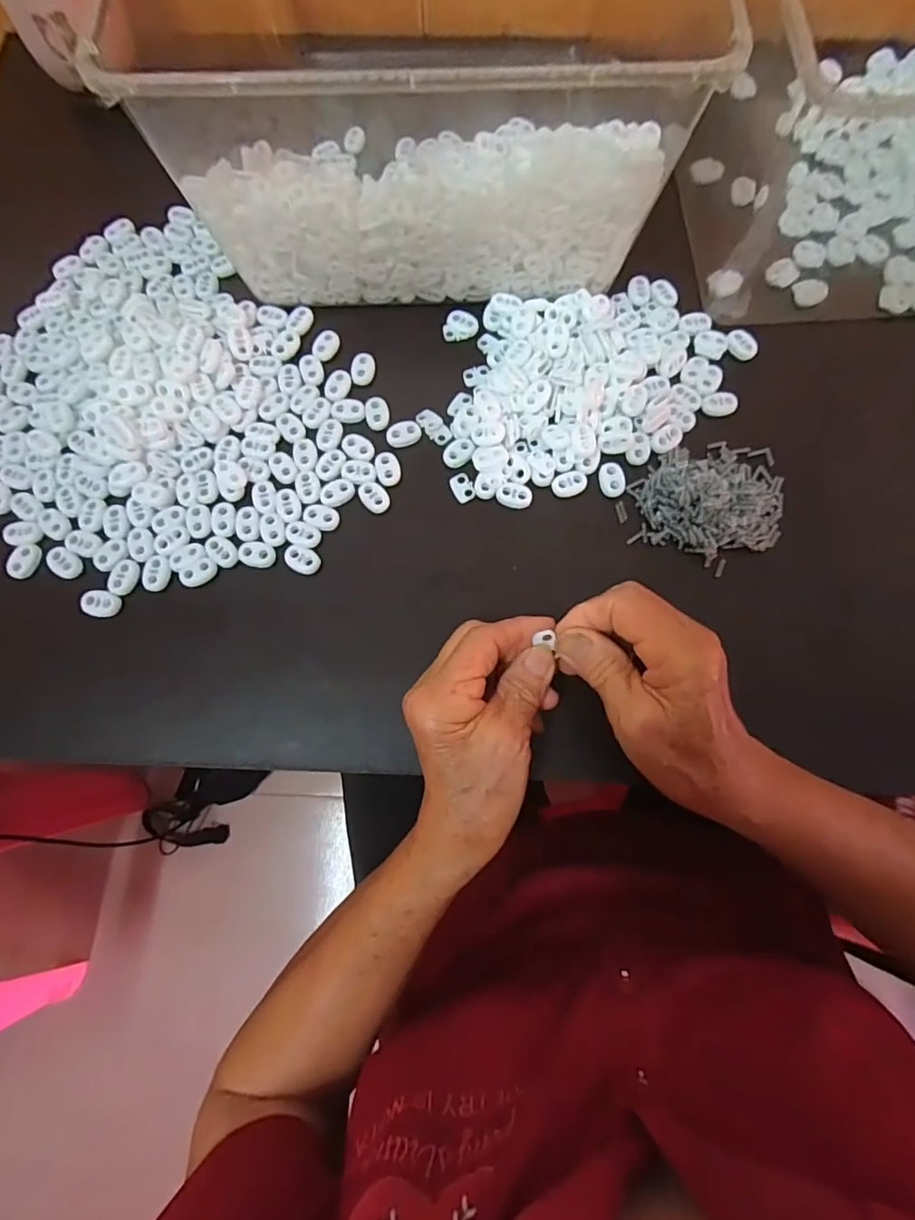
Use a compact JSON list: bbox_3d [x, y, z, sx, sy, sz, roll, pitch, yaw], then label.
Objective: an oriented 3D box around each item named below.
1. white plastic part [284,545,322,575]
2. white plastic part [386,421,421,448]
[{"bbox_3d":[-0.096,-0.031,0.322,0.022,0.004,0.016,20,77,5],"label":"white plastic part"},{"bbox_3d":[-0.035,-0.116,0.342,0.023,0.004,0.017,-23,77,-5],"label":"white plastic part"}]

